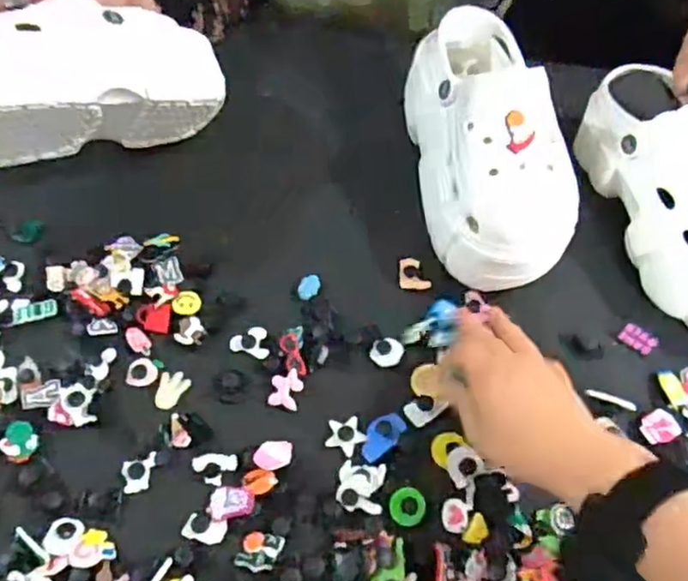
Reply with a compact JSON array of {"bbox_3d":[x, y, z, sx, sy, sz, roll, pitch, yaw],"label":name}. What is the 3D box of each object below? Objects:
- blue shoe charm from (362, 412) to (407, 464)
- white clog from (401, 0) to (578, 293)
[{"bbox_3d":[0.026,0.102,0.459,0.023,0.004,0.039,26,59,16],"label":"blue shoe charm"},{"bbox_3d":[0.119,-0.117,0.544,0.109,0.109,0.242,-4,56,-4],"label":"white clog"}]

